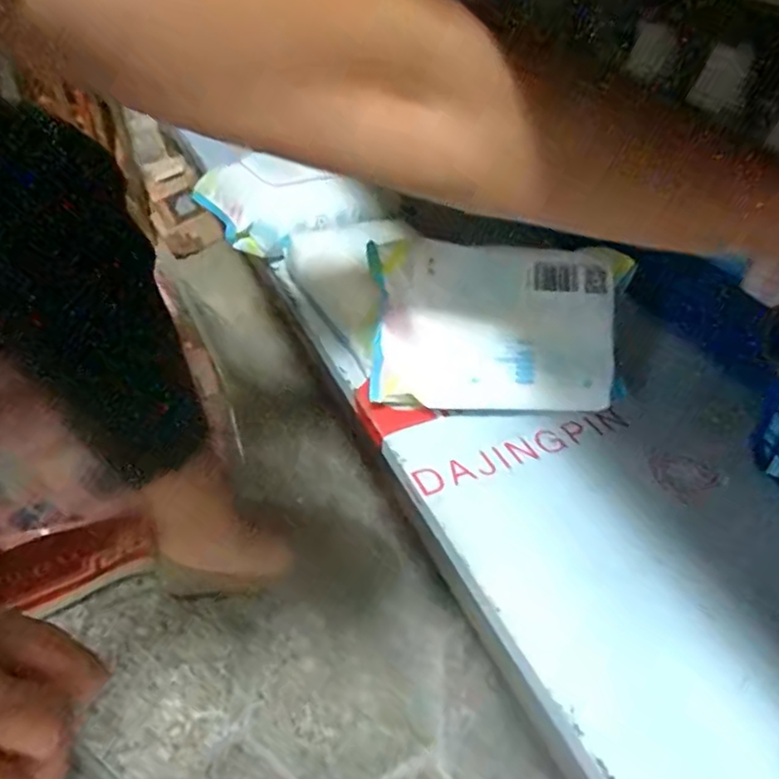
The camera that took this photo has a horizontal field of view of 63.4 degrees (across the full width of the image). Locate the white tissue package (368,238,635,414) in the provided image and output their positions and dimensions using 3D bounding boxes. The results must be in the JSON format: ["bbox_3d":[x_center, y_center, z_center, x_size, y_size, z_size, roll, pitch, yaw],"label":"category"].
[{"bbox_3d":[0.071,-0.040,0.426,0.164,0.107,0.048,0,5,-5],"label":"white tissue package"}]

